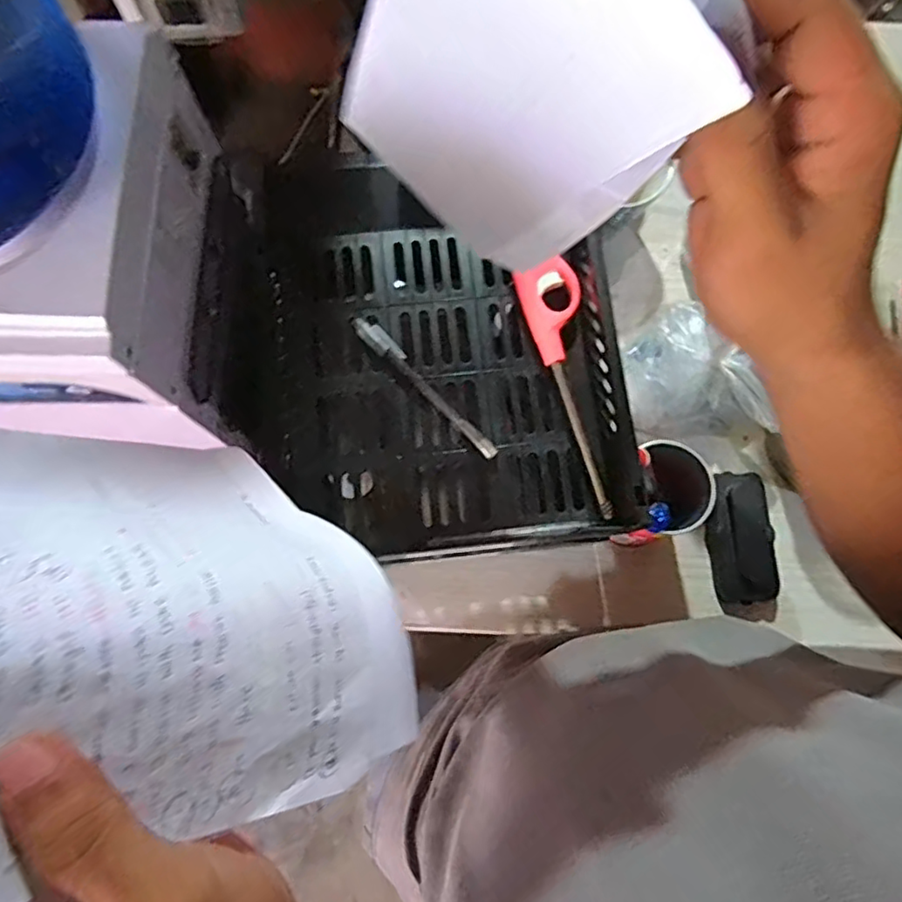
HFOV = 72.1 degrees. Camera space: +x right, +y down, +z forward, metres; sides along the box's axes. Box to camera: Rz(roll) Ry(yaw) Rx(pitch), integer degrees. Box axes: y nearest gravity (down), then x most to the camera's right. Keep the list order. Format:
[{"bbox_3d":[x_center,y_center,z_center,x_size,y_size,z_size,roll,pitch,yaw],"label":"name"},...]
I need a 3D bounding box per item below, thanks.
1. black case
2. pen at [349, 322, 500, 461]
[{"bbox_3d":[0.245,0.073,0.525,0.048,0.026,0.106,-9,76,-2],"label":"black case"},{"bbox_3d":[-0.019,-0.049,0.453,0.143,0.009,0.016,44,80,10],"label":"pen"}]

